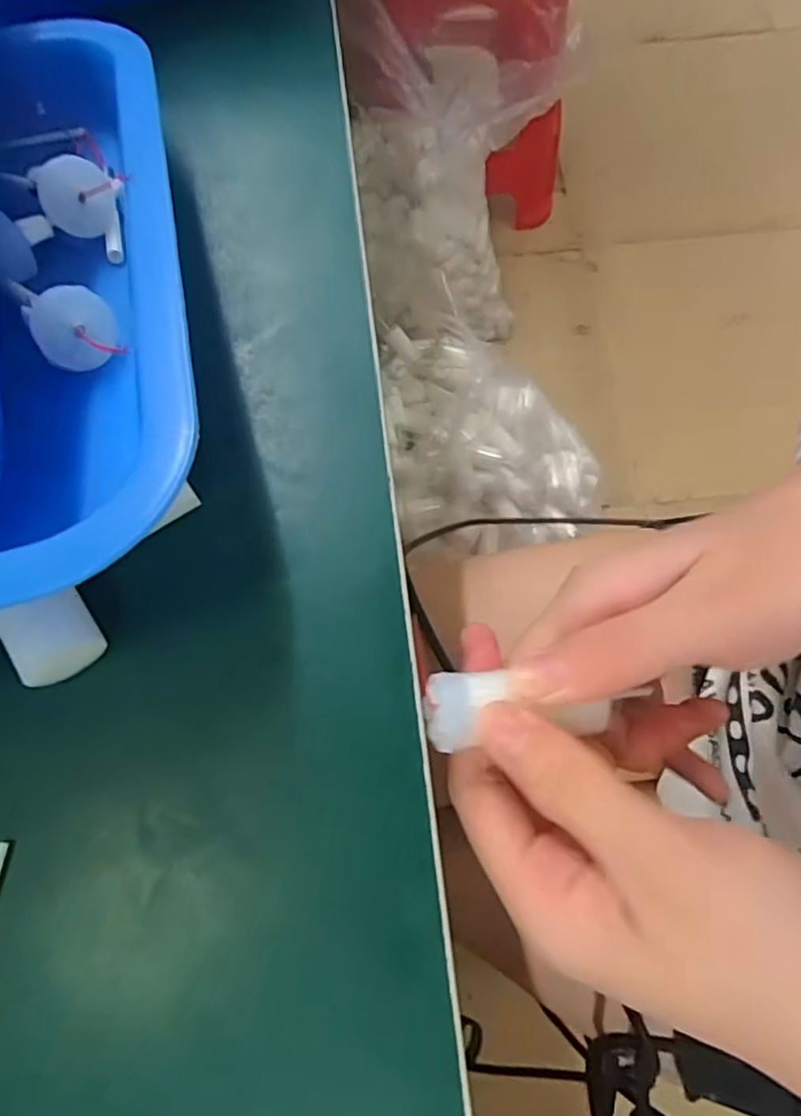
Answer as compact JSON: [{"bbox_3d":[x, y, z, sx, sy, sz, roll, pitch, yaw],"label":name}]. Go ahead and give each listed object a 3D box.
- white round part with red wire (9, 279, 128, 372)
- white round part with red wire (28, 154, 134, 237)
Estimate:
[{"bbox_3d":[-0.089,-0.062,0.173,0.021,0.010,0.021,-16,96,-20],"label":"white round part with red wire"},{"bbox_3d":[-0.098,-0.109,0.191,0.023,0.004,0.021,-7,109,-21],"label":"white round part with red wire"}]

